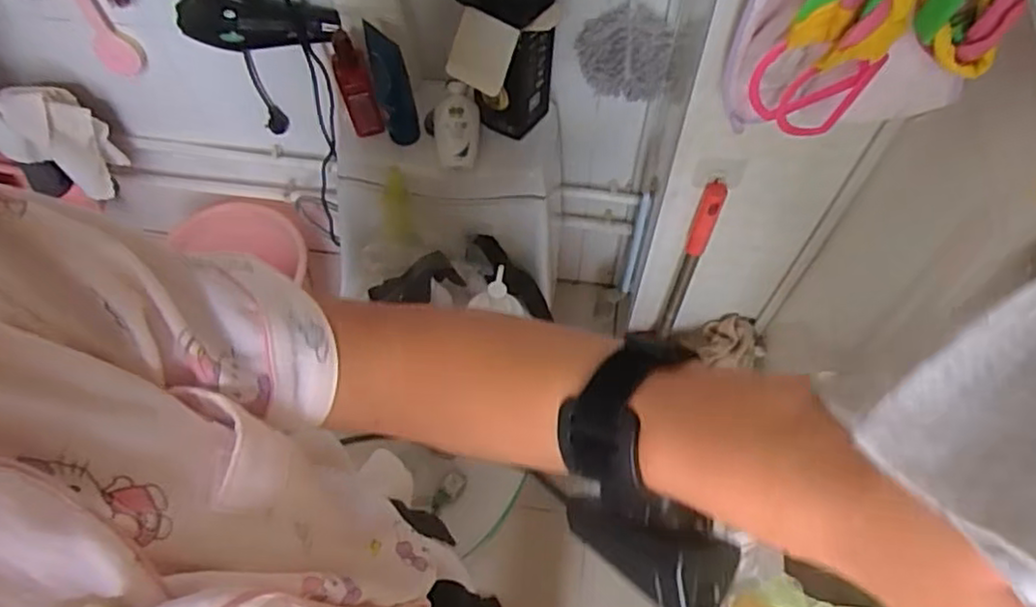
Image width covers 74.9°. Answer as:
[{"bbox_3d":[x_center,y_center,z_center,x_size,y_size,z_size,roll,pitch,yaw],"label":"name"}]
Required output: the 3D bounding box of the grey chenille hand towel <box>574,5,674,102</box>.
[{"bbox_3d":[0.153,-0.361,0.972,0.139,0.124,0.066,15,64,10],"label":"grey chenille hand towel"}]

